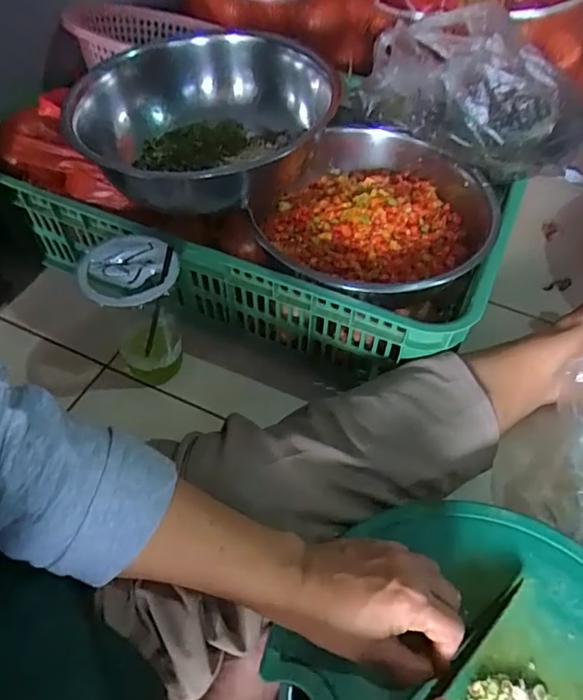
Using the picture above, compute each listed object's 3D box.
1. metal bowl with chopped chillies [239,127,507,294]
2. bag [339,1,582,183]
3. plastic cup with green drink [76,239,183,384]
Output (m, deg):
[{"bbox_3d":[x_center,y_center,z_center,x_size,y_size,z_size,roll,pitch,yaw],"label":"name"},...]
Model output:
[{"bbox_3d":[0.089,-0.148,0.547,0.209,0.071,0.227,2,53,-2],"label":"metal bowl with chopped chillies"},{"bbox_3d":[0.186,-0.277,0.547,0.230,0.126,0.126,32,58,19],"label":"bag"},{"bbox_3d":[-0.149,-0.030,0.534,0.083,0.158,0.079,2,53,-2],"label":"plastic cup with green drink"}]

